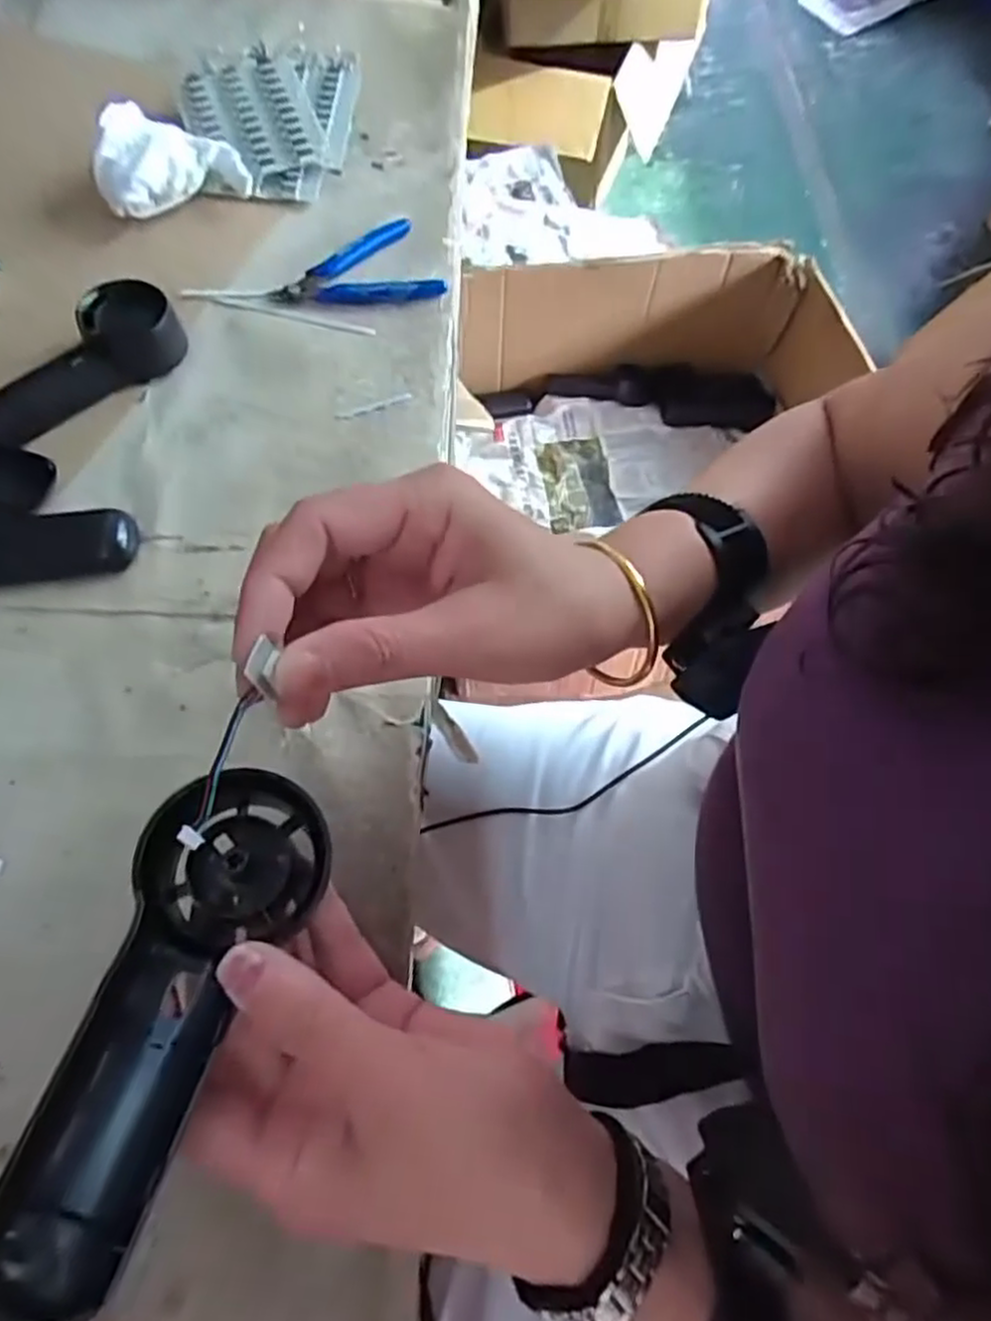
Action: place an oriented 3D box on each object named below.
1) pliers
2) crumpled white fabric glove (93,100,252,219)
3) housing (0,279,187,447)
[{"bbox_3d":[-0.103,-0.286,0.528,0.119,0.013,0.080,-11,65,-6],"label":"pliers"},{"bbox_3d":[-0.238,-0.364,0.534,0.103,0.058,0.063,-16,66,-8],"label":"crumpled white fabric glove"},{"bbox_3d":[-0.268,-0.187,0.460,0.140,0.033,0.062,-37,70,-16],"label":"housing"}]

